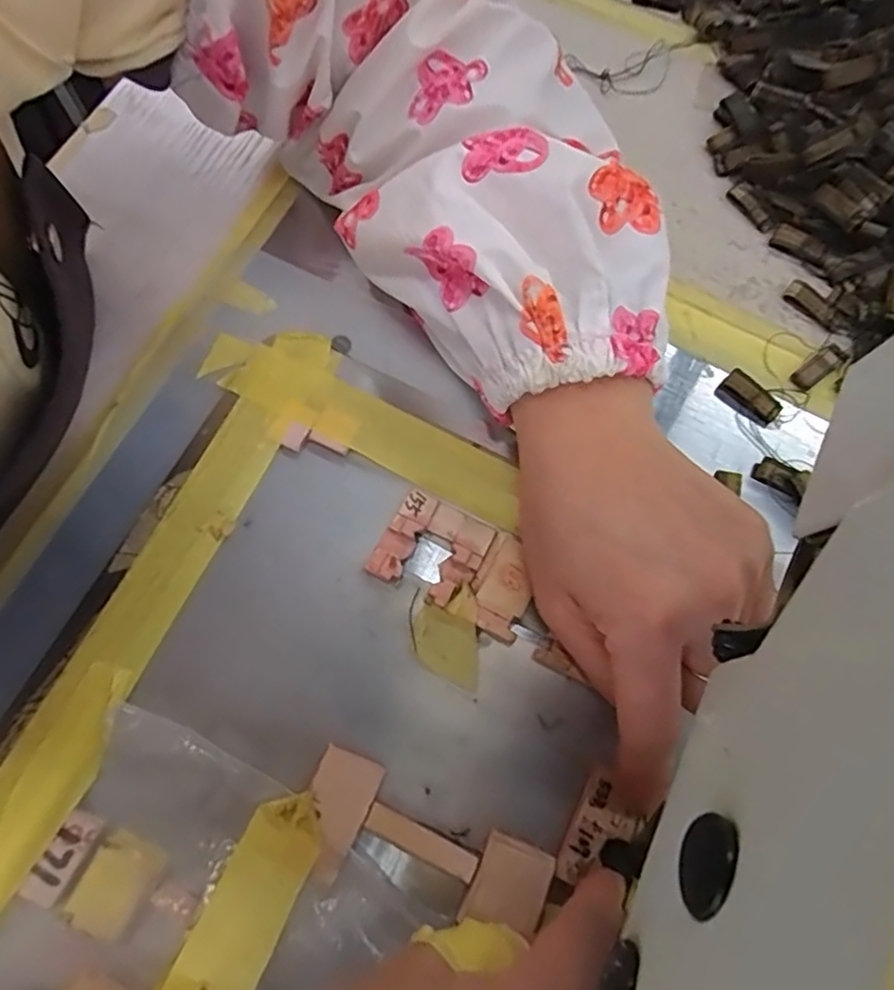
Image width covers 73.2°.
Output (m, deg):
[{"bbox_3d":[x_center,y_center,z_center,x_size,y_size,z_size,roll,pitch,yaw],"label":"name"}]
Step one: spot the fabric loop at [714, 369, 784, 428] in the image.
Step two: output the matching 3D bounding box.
[{"bbox_3d":[0.127,-0.041,0.252,0.026,0.006,0.012,42,76,11],"label":"fabric loop"}]

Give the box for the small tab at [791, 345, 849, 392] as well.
[{"bbox_3d":[0.160,-0.055,0.257,0.027,0.004,0.009,-35,77,-11],"label":"small tab"}]

